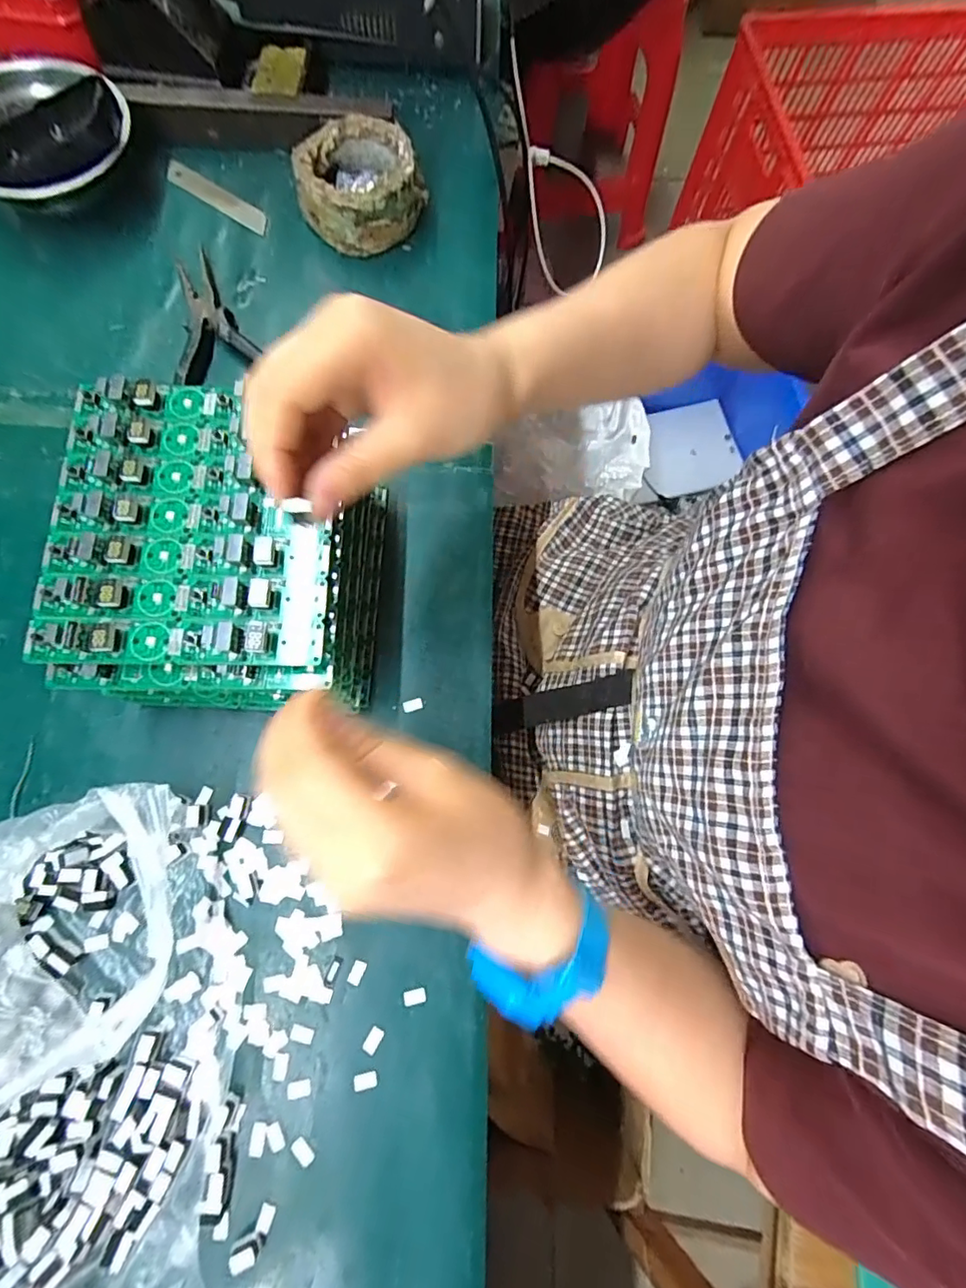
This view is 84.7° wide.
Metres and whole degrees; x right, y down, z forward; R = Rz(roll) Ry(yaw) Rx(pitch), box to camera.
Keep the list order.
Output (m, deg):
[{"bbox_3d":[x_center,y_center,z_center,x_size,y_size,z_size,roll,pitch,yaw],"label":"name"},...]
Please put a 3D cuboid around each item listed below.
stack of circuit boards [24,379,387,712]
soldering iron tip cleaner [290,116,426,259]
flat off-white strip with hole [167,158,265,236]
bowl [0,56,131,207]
[{"bbox_3d":[-0.138,-0.044,0.295,0.143,0.088,0.158,2,77,-1],"label":"stack of circuit boards"},{"bbox_3d":[-0.094,-0.341,0.393,0.083,0.038,0.081,1,76,-3],"label":"soldering iron tip cleaner"},{"bbox_3d":[-0.205,-0.345,0.409,0.097,0.004,0.017,33,87,4],"label":"flat off-white strip with hole"},{"bbox_3d":[-0.311,-0.354,0.382,0.123,0.054,0.121,1,76,-3],"label":"bowl"}]

